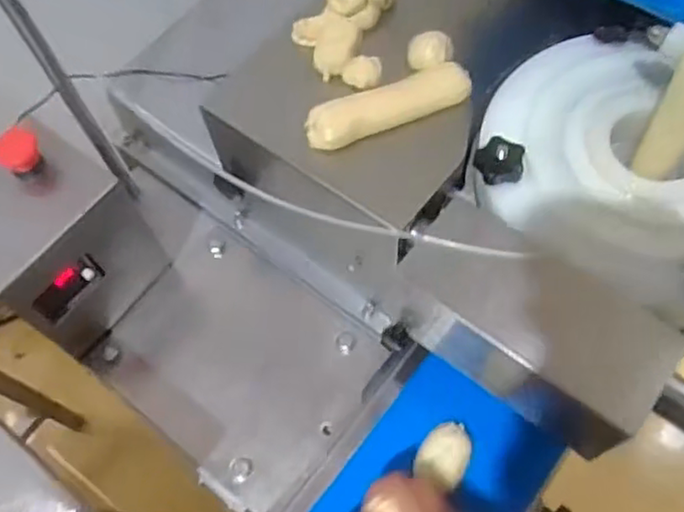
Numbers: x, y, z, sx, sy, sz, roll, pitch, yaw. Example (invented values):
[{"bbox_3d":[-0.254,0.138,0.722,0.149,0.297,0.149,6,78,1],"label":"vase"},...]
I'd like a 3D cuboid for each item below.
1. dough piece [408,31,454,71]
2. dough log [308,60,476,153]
[{"bbox_3d":[0.078,-0.182,0.582,0.038,0.026,0.028,5,64,6],"label":"dough piece"},{"bbox_3d":[0.040,-0.131,0.553,0.143,0.027,0.036,-22,64,-8],"label":"dough log"}]

